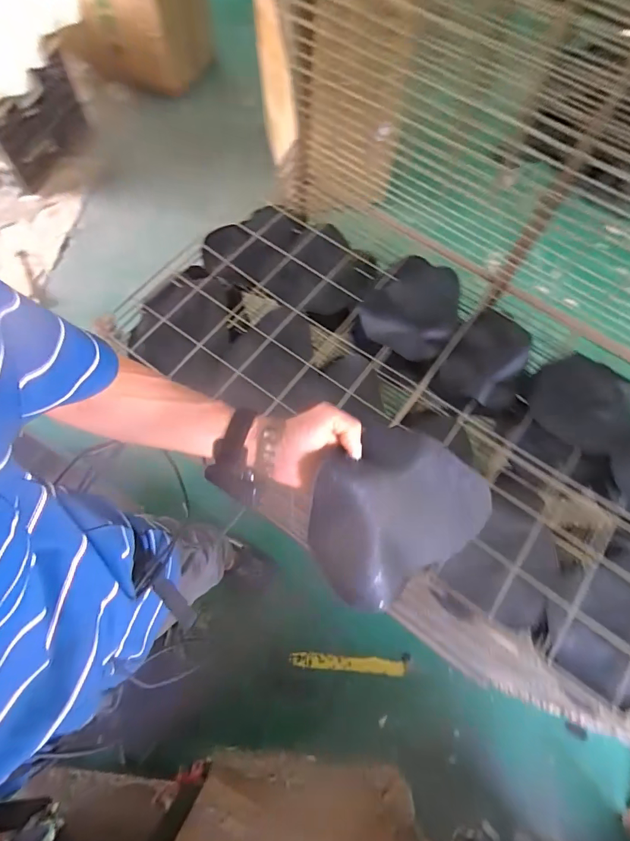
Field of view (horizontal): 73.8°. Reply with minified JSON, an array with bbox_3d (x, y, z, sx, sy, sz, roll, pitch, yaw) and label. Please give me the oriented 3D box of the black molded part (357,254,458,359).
[{"bbox_3d":[0.228,-0.255,0.913,0.191,0.059,0.264,35,69,13],"label":"black molded part"}]

